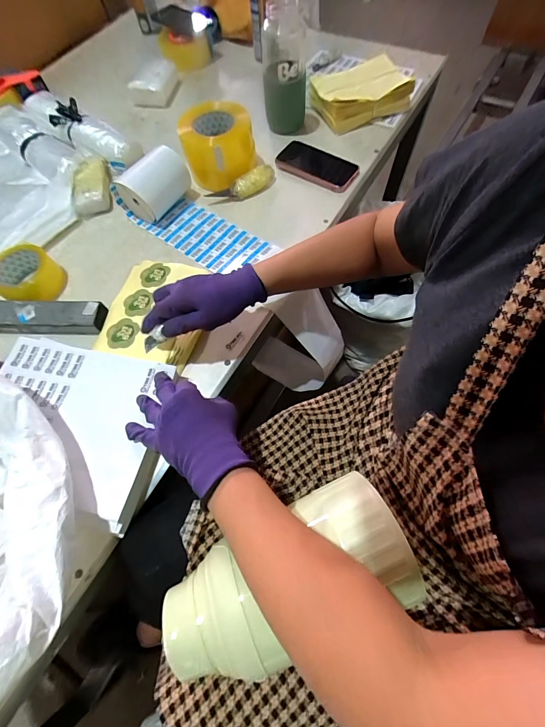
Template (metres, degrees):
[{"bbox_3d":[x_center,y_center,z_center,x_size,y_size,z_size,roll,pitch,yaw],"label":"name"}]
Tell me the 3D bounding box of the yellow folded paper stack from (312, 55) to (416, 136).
[{"bbox_3d":[0.210,-0.599,0.692,0.219,0.057,0.110,-25,67,-8],"label":"yellow folded paper stack"}]

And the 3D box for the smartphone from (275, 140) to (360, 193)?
[{"bbox_3d":[0.089,-0.399,0.630,0.165,0.012,0.082,30,82,12],"label":"smartphone"}]

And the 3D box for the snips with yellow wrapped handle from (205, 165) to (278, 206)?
[{"bbox_3d":[-0.058,-0.350,0.618,0.143,0.033,0.040,-30,67,-10],"label":"snips with yellow wrapped handle"}]

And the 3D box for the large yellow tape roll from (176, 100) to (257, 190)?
[{"bbox_3d":[-0.106,-0.425,0.620,0.131,0.102,0.136,-1,66,3],"label":"large yellow tape roll"}]

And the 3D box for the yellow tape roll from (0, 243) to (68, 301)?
[{"bbox_3d":[-0.427,-0.151,0.548,0.102,0.056,0.102,-1,66,3],"label":"yellow tape roll"}]

